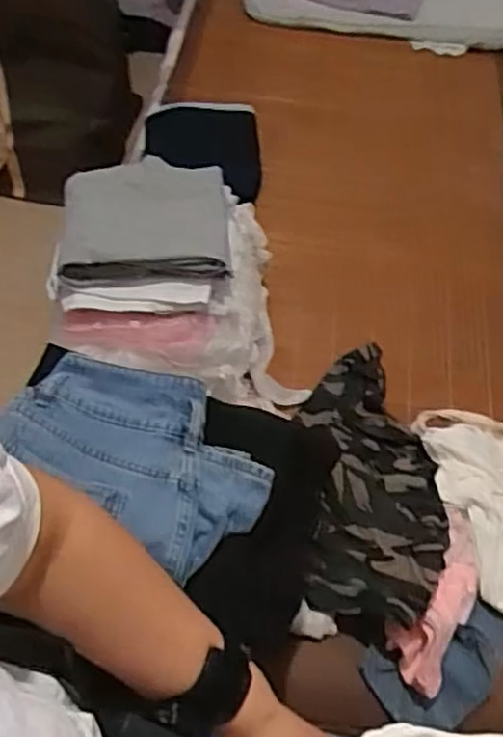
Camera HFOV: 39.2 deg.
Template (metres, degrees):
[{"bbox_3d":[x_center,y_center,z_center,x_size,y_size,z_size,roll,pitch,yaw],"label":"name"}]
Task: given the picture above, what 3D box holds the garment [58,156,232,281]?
[{"bbox_3d":[-0.156,-0.234,1.021,0.238,0.040,0.256,-4,56,-4],"label":"garment"}]

